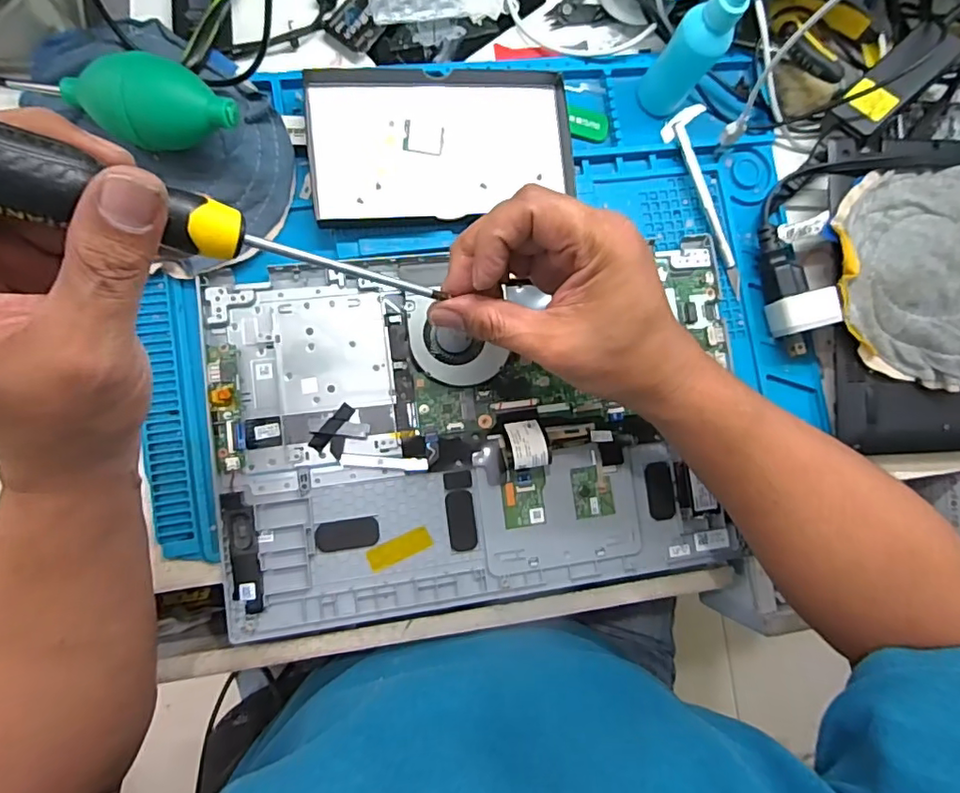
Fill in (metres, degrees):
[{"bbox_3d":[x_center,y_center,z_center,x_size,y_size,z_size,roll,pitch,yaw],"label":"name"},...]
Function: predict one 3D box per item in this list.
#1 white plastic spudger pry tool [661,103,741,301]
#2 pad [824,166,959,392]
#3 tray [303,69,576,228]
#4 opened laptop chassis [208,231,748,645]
[{"bbox_3d":[0.170,-0.151,0.408,0.038,0.007,0.151,-8,86,-9],"label":"white plastic spudger pry tool"},{"bbox_3d":[0.329,-0.086,0.393,0.147,0.019,0.154,1,85,-8],"label":"pad"},{"bbox_3d":[-0.025,-0.175,0.374,0.176,0.013,0.106,-6,86,-8],"label":"tray"},{"bbox_3d":[0.005,0.020,0.370,0.348,0.023,0.235,-5,86,-8],"label":"opened laptop chassis"}]

